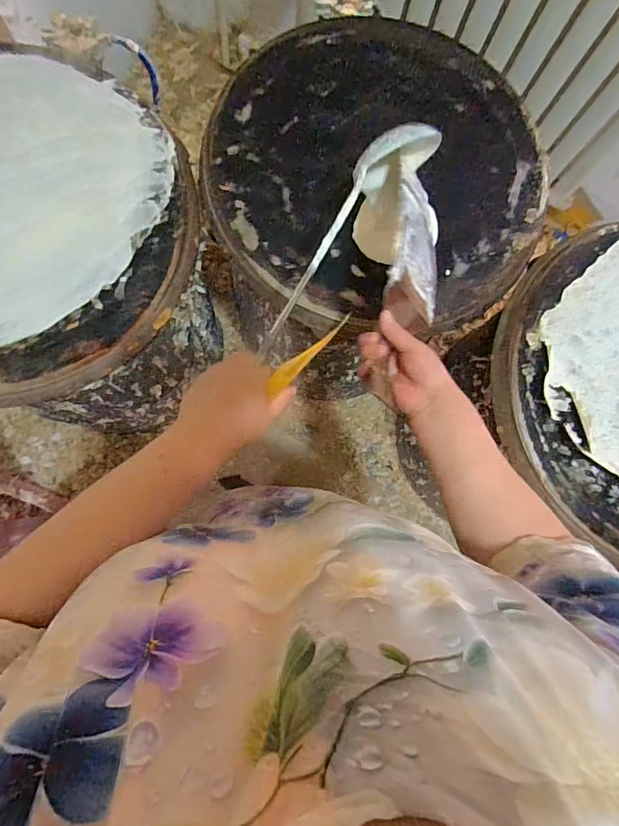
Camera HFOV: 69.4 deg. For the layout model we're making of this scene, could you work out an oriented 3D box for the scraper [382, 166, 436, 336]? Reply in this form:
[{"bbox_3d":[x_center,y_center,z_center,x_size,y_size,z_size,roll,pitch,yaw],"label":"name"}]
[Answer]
[{"bbox_3d":[0.128,-0.197,0.538,0.096,0.016,0.196,27,66,-44],"label":"scraper"}]

